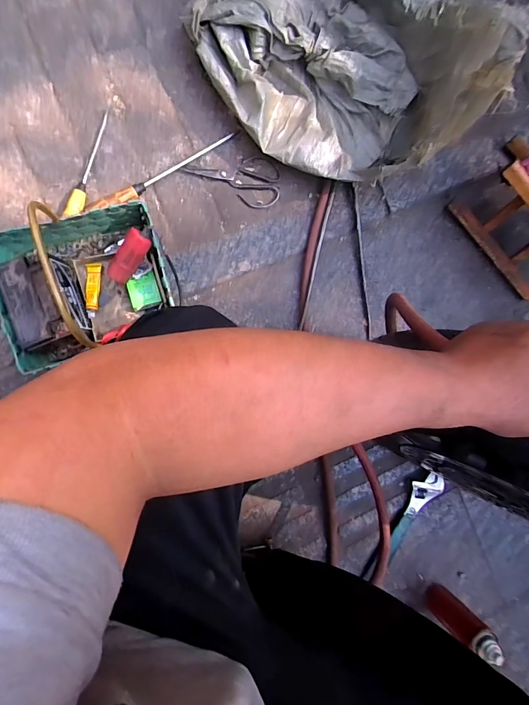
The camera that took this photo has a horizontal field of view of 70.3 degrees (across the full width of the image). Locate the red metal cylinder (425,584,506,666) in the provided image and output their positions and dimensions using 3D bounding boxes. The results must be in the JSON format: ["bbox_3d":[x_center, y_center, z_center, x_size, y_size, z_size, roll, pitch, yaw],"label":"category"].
[{"bbox_3d":[0.399,0.545,0.770,0.067,0.183,0.052,-43,93,-8],"label":"red metal cylinder"}]

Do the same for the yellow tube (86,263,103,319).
[{"bbox_3d":[-0.315,-0.116,0.691,0.026,0.008,0.105,-1,77,-10],"label":"yellow tube"}]

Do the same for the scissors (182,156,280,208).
[{"bbox_3d":[-0.063,-0.357,0.782,0.192,0.005,0.103,-1,91,-10],"label":"scissors"}]

